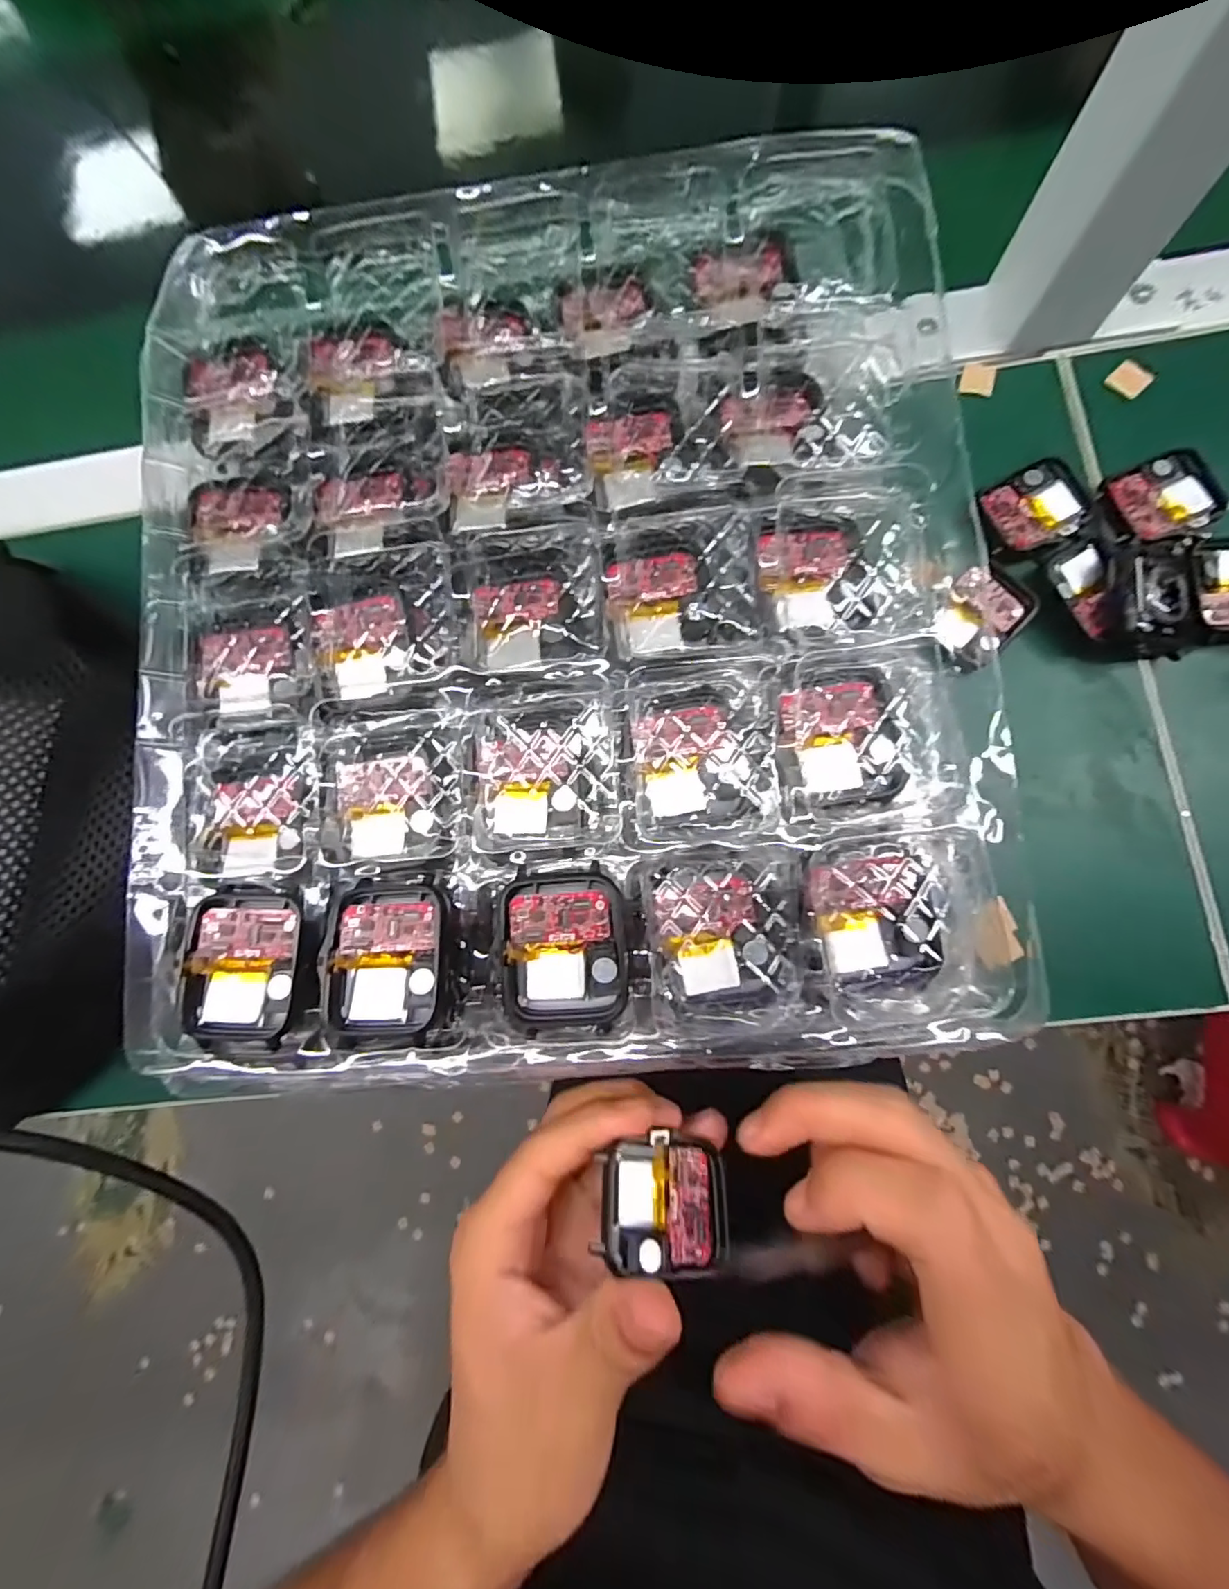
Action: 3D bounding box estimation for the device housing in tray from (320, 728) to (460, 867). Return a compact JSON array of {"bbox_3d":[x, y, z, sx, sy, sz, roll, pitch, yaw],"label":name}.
[{"bbox_3d":[-0.074,0.001,0.185,0.046,0.010,0.043,0,81,5],"label":"device housing in tray"}]

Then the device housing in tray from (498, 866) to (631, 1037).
[{"bbox_3d":[-0.014,0.047,0.165,0.036,0.007,0.047,-4,82,4],"label":"device housing in tray"}]

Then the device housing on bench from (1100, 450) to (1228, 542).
[{"bbox_3d":[0.238,-0.129,0.239,0.044,0.008,0.038,-12,81,3],"label":"device housing on bench"}]

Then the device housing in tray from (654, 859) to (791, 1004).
[{"bbox_3d":[0.033,0.041,0.167,0.038,0.007,0.042,-6,82,4],"label":"device housing in tray"}]

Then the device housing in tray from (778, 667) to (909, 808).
[{"bbox_3d":[0.069,-0.018,0.170,0.035,0.010,0.042,-7,82,4],"label":"device housing in tray"}]

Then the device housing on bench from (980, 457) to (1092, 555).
[{"bbox_3d":[0.187,-0.128,0.242,0.042,0.006,0.037,-26,80,1],"label":"device housing on bench"}]

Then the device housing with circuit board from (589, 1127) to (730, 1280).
[{"bbox_3d":[0.018,0.131,0.176,0.043,0.006,0.035,17,50,-18],"label":"device housing with circuit board"}]

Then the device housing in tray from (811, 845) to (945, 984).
[{"bbox_3d":[0.077,0.036,0.164,0.034,0.013,0.038,-8,82,4],"label":"device housing in tray"}]

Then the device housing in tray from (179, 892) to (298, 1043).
[{"bbox_3d":[-0.116,0.054,0.172,0.032,0.008,0.044,2,82,5],"label":"device housing in tray"}]

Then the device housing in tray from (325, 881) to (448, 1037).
[{"bbox_3d":[-0.069,0.049,0.166,0.035,0.007,0.044,-2,82,5],"label":"device housing in tray"}]

